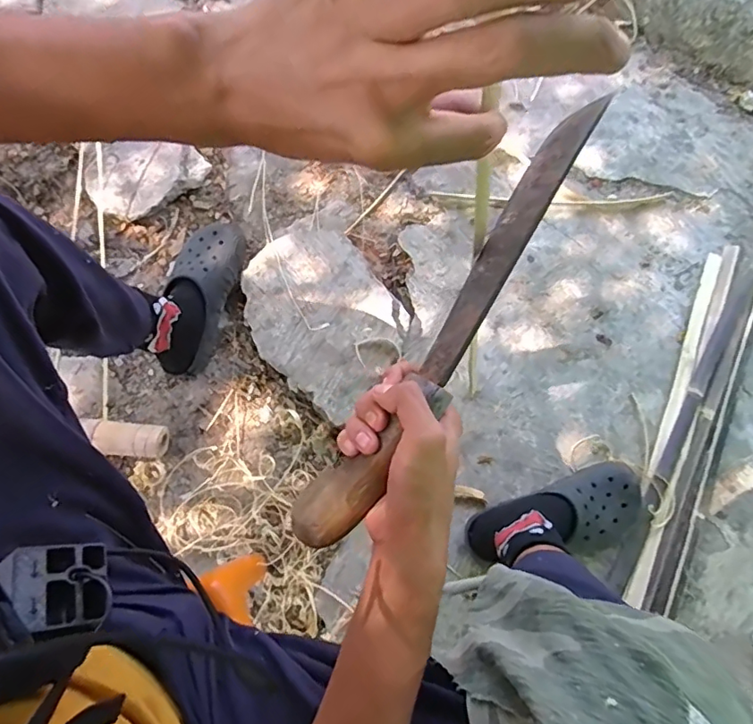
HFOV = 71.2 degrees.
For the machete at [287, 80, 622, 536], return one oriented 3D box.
[{"bbox_3d":[0.063,-0.030,0.395,0.055,0.034,0.388,27,80,41],"label":"machete"}]

